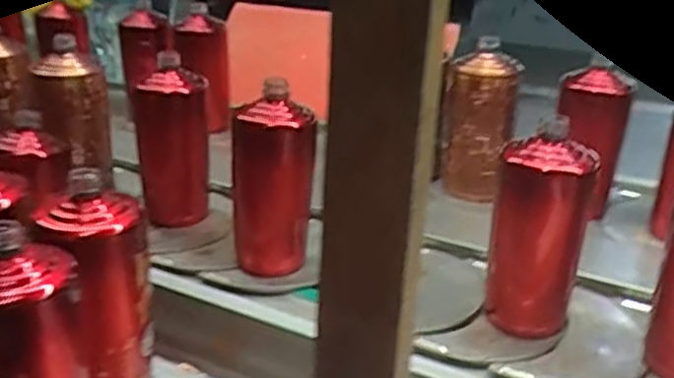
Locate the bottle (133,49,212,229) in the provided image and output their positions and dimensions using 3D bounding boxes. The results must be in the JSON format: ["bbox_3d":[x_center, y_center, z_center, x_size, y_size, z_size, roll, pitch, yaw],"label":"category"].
[{"bbox_3d":[-0.178,-0.052,0.785,0.081,0.192,0.089,-4,25,-12],"label":"bottle"}]

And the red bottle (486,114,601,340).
[{"bbox_3d":[0.178,0.038,0.618,0.059,0.178,0.060,-13,28,-30],"label":"red bottle"}]

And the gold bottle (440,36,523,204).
[{"bbox_3d":[0.172,-0.077,0.848,0.083,0.192,0.065,8,25,14],"label":"gold bottle"}]

